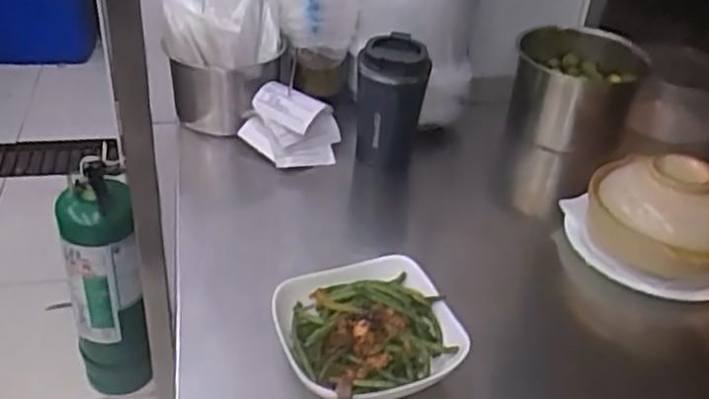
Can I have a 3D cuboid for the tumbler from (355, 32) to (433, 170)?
[{"bbox_3d":[0.047,-0.117,0.888,0.081,0.156,0.087,11,37,9],"label":"tumbler"}]

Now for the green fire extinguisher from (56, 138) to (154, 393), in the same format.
[{"bbox_3d":[-0.442,0.153,1.296,0.126,0.481,0.108,-6,38,-15],"label":"green fire extinguisher"}]

